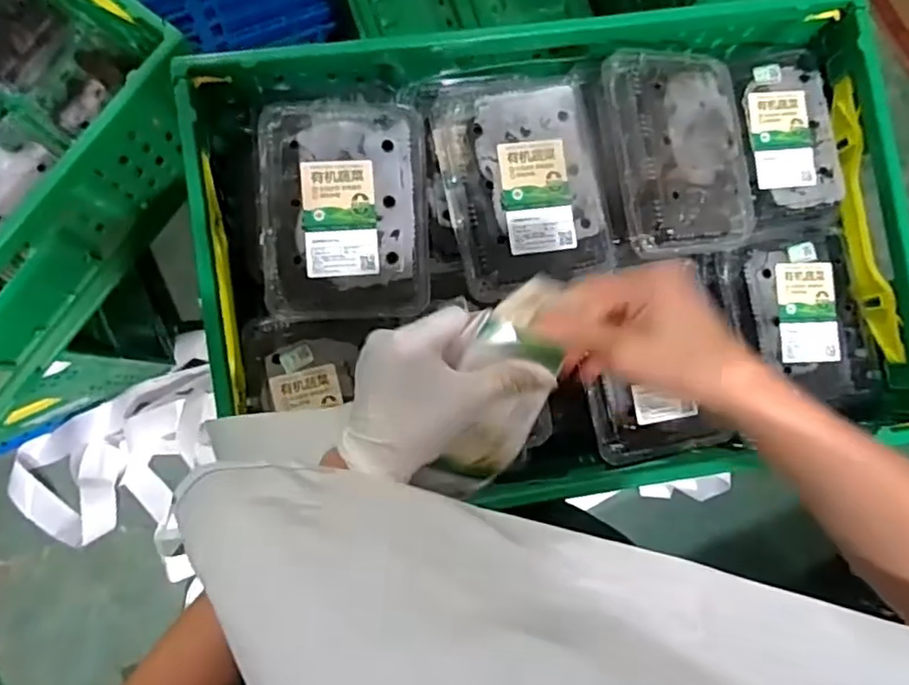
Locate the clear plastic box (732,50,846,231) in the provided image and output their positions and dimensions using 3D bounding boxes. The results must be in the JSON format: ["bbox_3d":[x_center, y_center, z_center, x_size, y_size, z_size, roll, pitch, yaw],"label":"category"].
[{"bbox_3d":[0.293,-0.185,0.587,0.108,0.055,0.158,-10,87,-5],"label":"clear plastic box"}]

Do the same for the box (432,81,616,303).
[{"bbox_3d":[0.060,-0.133,0.531,0.128,0.048,0.175,-10,87,-5],"label":"box"}]

